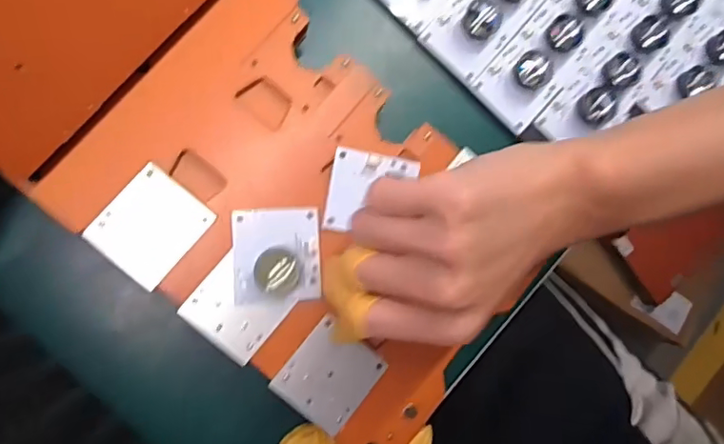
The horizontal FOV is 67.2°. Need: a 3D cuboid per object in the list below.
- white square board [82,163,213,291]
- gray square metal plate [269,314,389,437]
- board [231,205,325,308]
[{"bbox_3d":[-0.107,0.002,0.276,0.044,0.004,0.050,41,81,-5],"label":"white square board"},{"bbox_3d":[-0.017,0.081,0.285,0.043,0.004,0.046,39,81,-5],"label":"gray square metal plate"},{"bbox_3d":[-0.044,0.017,0.279,0.045,0.014,0.048,-3,87,-10],"label":"board"}]

